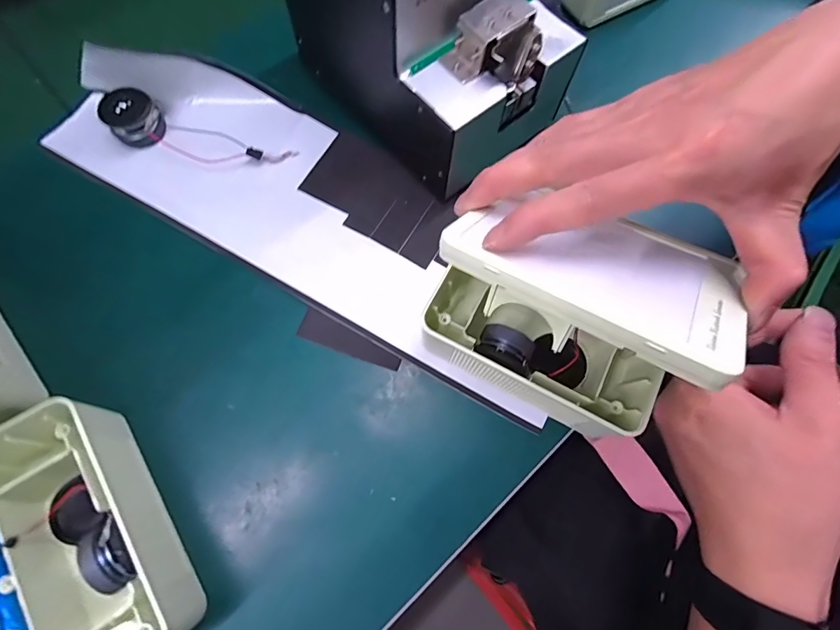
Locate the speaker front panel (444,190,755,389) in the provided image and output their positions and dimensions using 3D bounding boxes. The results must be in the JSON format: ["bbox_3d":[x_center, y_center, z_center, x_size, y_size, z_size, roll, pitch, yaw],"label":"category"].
[{"bbox_3d":[0.088,-0.027,0.218,0.130,0.010,0.099,28,45,19],"label":"speaker front panel"}]

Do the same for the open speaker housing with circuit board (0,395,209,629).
[{"bbox_3d":[-0.197,0.134,0.236,0.109,0.060,0.143,-31,73,-12],"label":"open speaker housing with circuit board"}]

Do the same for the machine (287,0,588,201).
[{"bbox_3d":[0.011,-0.211,0.303,0.132,0.145,0.173,-40,75,-14],"label":"machine"}]

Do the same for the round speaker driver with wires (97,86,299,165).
[{"bbox_3d":[-0.171,-0.139,0.332,0.137,0.024,0.038,16,70,5],"label":"round speaker driver with wires"}]

